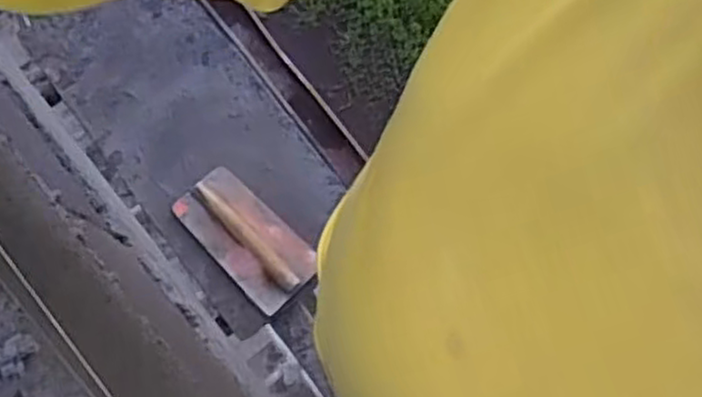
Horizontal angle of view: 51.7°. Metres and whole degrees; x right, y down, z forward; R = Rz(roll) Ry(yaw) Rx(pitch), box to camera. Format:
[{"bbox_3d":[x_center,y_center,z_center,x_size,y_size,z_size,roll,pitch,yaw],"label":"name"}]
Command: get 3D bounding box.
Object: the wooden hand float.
[{"bbox_3d":[-0.206,0.076,1.432,0.150,0.036,0.296,-43,81,-11],"label":"wooden hand float"}]

